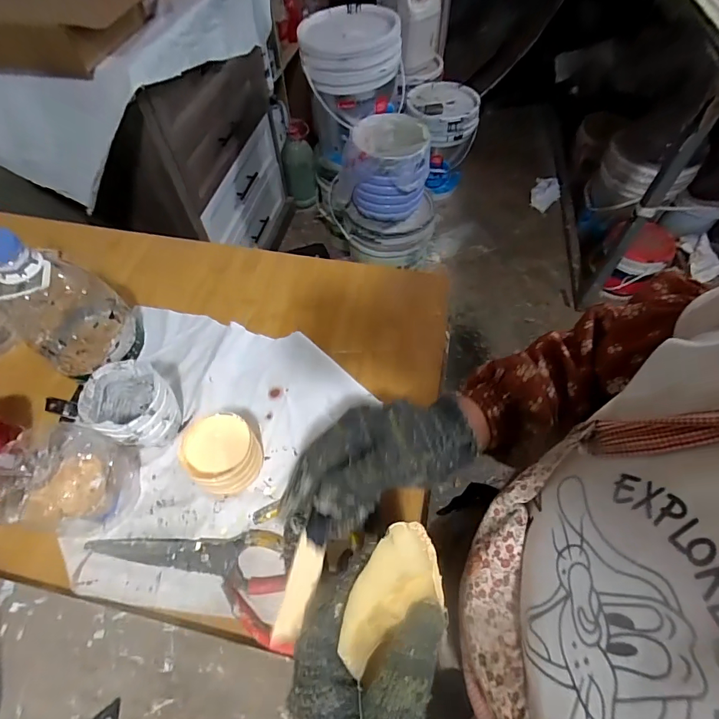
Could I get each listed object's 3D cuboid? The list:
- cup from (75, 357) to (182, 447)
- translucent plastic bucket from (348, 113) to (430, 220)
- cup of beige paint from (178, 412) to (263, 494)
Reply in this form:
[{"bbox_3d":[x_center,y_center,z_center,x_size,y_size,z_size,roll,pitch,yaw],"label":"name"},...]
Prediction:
[{"bbox_3d":[-0.222,0.046,0.401,0.074,0.068,0.067,35,64,21],"label":"cup"},{"bbox_3d":[0.083,-0.587,1.237,0.215,0.216,0.207,-1,58,1],"label":"translucent plastic bucket"},{"bbox_3d":[-0.129,0.091,0.386,0.073,0.046,0.063,32,63,19],"label":"cup of beige paint"}]

